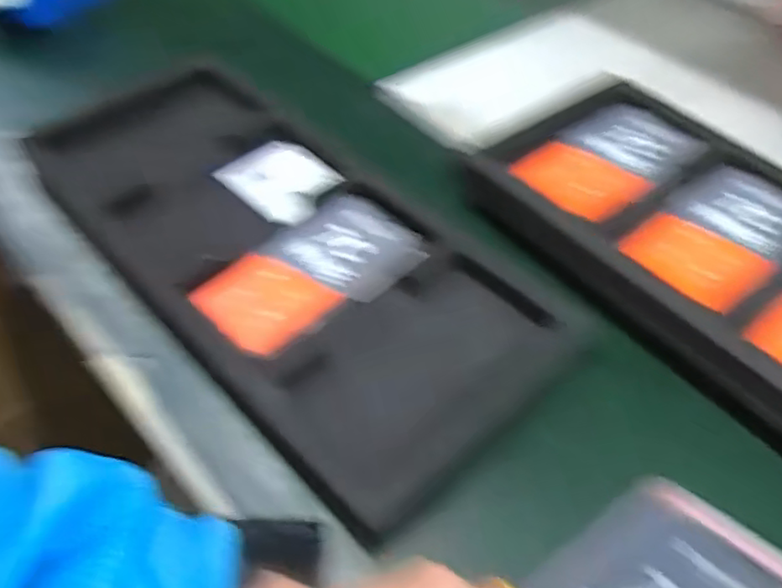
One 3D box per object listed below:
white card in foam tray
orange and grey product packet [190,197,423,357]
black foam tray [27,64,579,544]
[{"bbox_3d":[-0.099,-0.104,0.594,0.094,0.011,0.082,37,64,22],"label":"white card in foam tray"},{"bbox_3d":[-0.062,-0.021,0.513,0.097,0.012,0.171,38,58,24],"label":"orange and grey product packet"},{"bbox_3d":[-0.097,-0.046,0.523,0.209,0.024,0.470,-35,61,-28],"label":"black foam tray"}]

